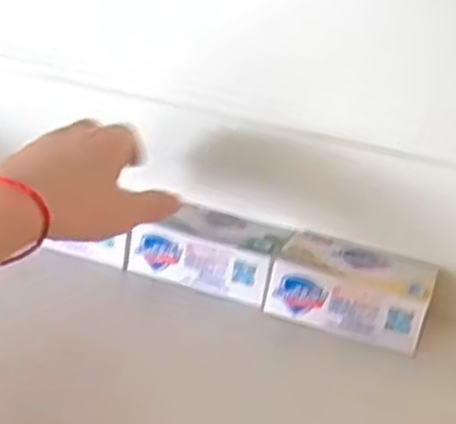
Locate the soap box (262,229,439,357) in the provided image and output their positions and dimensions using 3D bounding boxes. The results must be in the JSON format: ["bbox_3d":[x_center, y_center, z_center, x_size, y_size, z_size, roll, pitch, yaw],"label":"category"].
[{"bbox_3d":[0.080,0.048,0.493,0.096,0.037,0.065,14,21,17],"label":"soap box"}]

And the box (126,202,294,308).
[{"bbox_3d":[-0.010,0.025,0.523,0.096,0.035,0.064,14,21,17],"label":"box"}]

